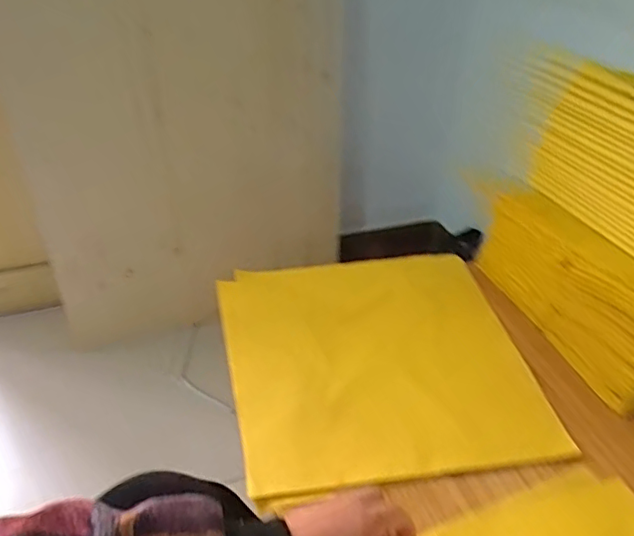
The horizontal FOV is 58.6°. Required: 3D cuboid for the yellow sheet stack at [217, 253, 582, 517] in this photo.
[{"bbox_3d":[0.062,0.090,0.605,0.304,0.012,0.299,-5,42,-10],"label":"yellow sheet stack"}]

